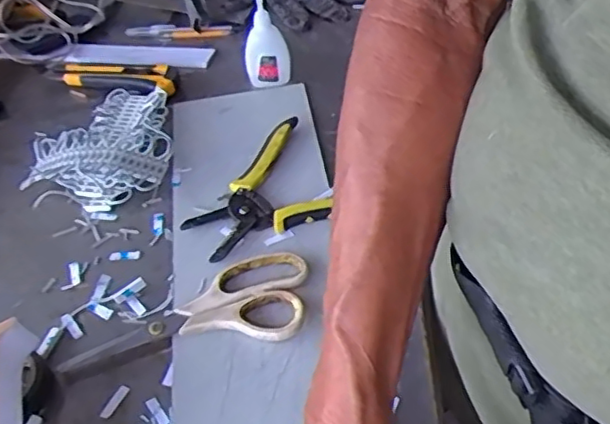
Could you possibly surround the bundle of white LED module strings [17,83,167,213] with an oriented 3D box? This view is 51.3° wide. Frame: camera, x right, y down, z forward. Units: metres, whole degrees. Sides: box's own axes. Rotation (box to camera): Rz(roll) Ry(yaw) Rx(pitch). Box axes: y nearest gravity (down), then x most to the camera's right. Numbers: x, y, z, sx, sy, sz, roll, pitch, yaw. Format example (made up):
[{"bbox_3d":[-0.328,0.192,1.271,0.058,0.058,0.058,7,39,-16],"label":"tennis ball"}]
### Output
[{"bbox_3d":[-0.195,-0.066,0.607,0.127,0.034,0.150,-11,47,-4],"label":"bundle of white LED module strings"}]

